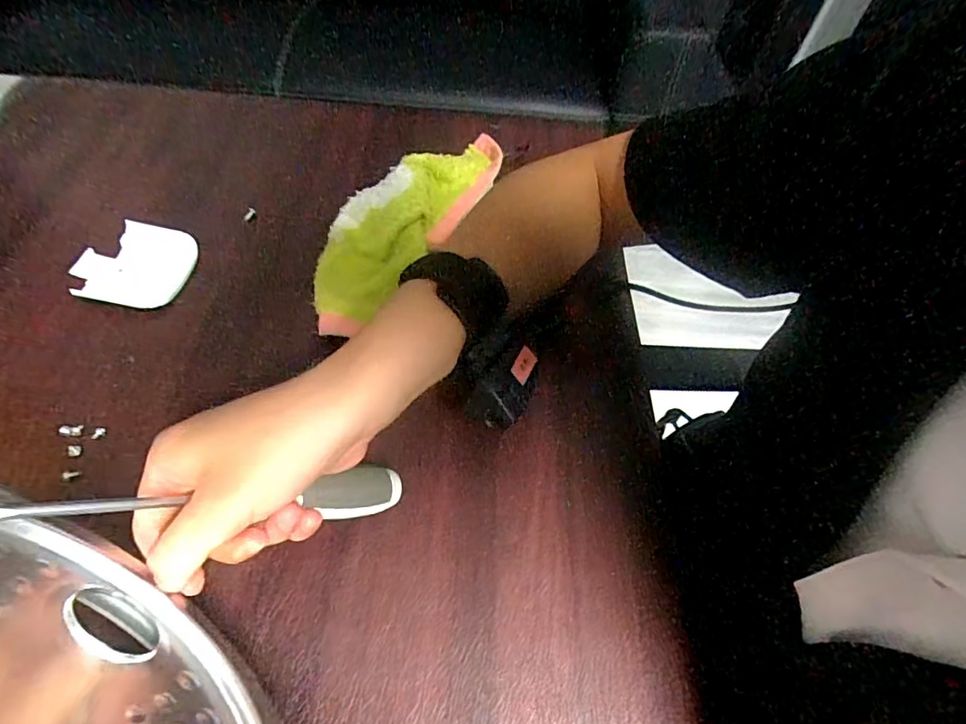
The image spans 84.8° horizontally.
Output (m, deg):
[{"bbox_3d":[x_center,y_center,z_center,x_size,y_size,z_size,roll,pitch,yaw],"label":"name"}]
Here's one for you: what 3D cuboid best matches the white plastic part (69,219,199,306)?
[{"bbox_3d":[-0.263,-0.074,0.395,0.087,0.009,0.075,6,54,-1],"label":"white plastic part"}]

